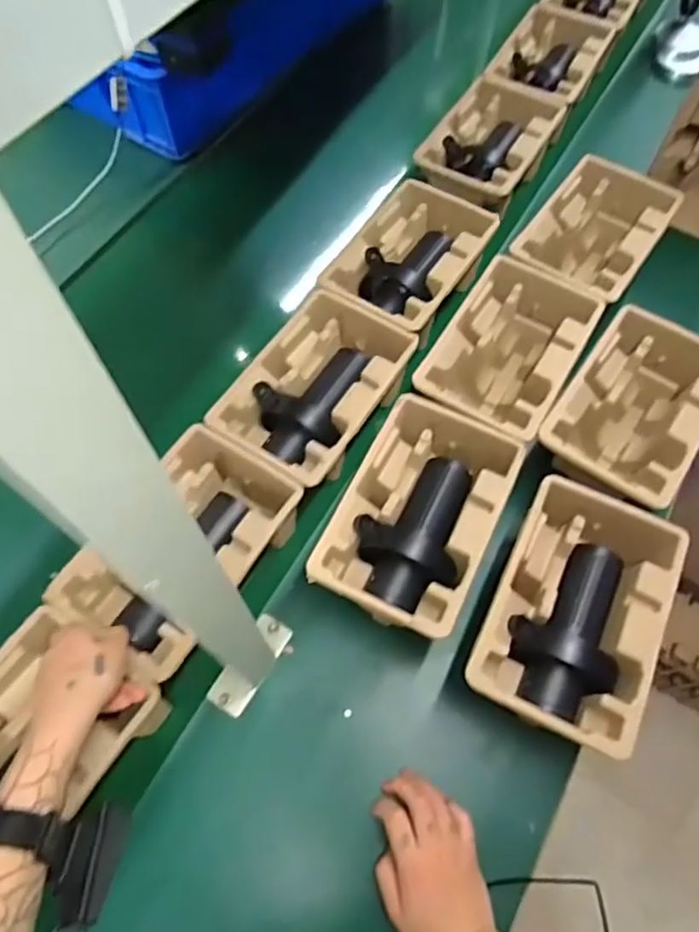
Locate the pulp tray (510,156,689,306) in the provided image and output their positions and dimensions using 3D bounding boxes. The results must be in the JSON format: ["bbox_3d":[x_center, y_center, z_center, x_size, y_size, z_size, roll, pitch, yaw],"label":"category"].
[{"bbox_3d":[0.314,-0.289,0.812,0.150,0.118,0.207,33,68,13],"label":"pulp tray"}]

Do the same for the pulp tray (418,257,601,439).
[{"bbox_3d":[0.185,-0.122,0.731,0.152,0.108,0.222,30,68,12],"label":"pulp tray"}]

